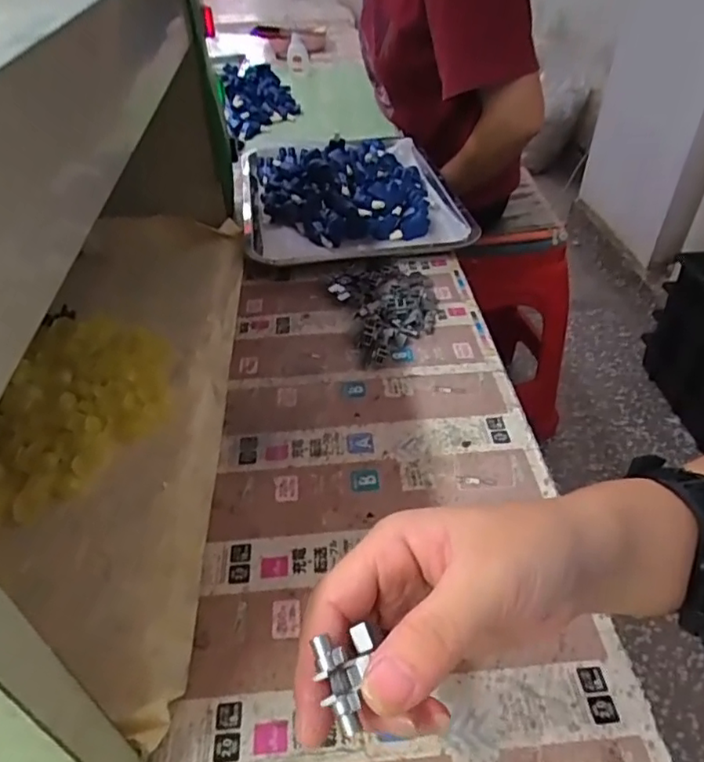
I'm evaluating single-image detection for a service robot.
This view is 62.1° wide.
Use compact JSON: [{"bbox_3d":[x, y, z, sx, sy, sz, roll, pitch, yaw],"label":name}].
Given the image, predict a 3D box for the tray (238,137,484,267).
[{"bbox_3d":[-0.012,-0.238,0.726,0.250,0.043,0.319,-7,41,-6],"label":"tray"}]

